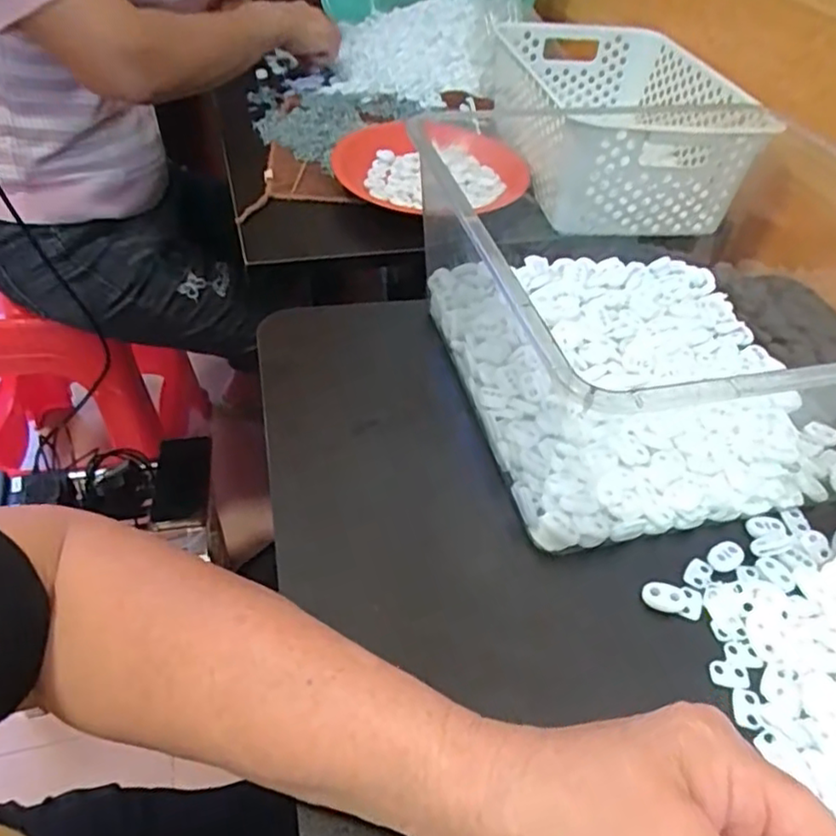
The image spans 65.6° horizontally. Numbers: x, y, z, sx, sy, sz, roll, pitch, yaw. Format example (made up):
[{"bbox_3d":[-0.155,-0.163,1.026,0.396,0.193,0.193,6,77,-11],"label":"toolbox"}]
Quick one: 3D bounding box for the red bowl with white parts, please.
[{"bbox_3d":[0.015,-0.258,0.670,0.176,0.035,0.167,3,44,-3],"label":"red bowl with white parts"}]

